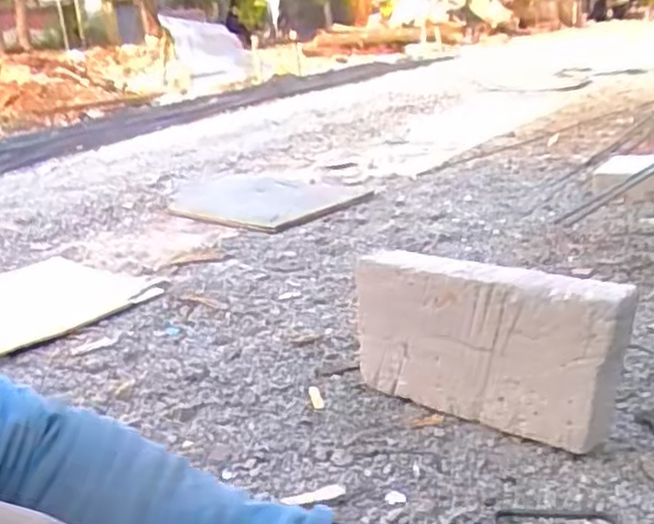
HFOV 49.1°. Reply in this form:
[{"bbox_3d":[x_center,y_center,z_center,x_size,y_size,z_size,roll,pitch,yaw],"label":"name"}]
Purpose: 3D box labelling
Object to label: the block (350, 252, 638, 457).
[{"bbox_3d":[0.193,0.105,0.908,0.364,0.203,0.068,12,25,42],"label":"block"}]

